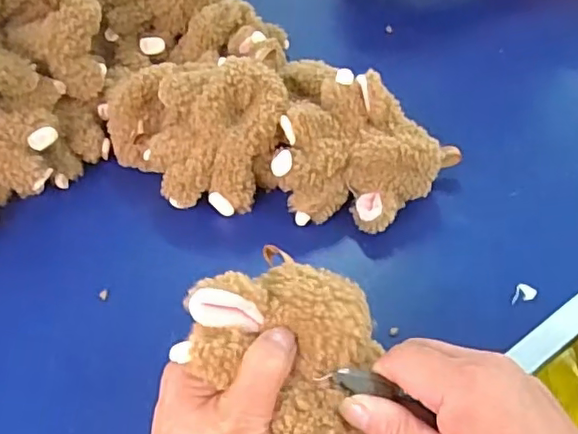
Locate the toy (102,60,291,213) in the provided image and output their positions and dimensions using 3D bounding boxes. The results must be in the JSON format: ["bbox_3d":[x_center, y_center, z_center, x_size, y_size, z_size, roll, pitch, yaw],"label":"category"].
[{"bbox_3d":[-0.078,-0.074,0.484,0.138,0.097,0.101,34,59,27],"label":"toy"}]

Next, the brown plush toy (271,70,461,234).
[{"bbox_3d":[0.061,-0.046,0.460,0.122,0.083,0.094,12,51,12],"label":"brown plush toy"}]

